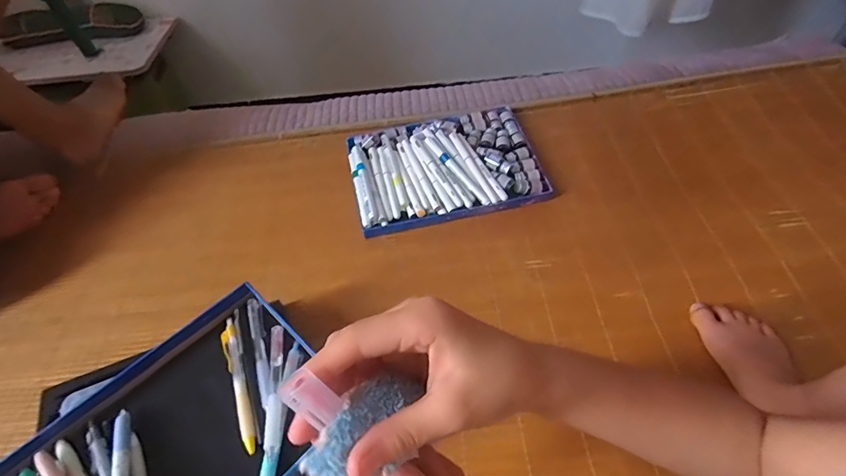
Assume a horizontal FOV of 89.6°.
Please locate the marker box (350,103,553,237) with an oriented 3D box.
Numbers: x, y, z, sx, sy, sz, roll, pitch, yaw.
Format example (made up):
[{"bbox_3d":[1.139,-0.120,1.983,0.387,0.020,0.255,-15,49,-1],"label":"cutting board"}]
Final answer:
[{"bbox_3d":[0.032,-0.114,0.643,0.271,0.042,0.191,-12,53,-4],"label":"marker box"}]

